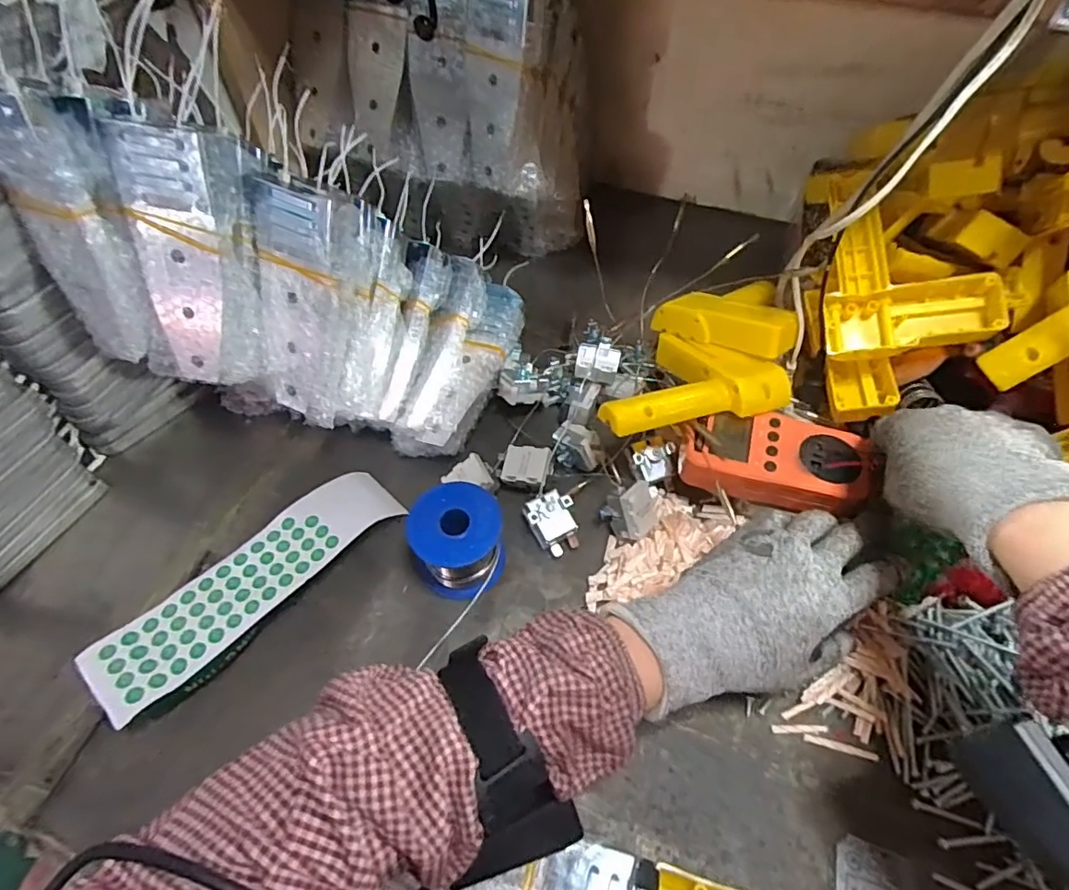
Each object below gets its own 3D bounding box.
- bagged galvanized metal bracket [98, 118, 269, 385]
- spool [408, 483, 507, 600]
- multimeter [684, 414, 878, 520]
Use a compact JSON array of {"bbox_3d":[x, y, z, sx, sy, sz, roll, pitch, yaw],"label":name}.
[{"bbox_3d":[-0.223,-0.118,0.364,0.071,0.162,0.027,5,34,-10],"label":"bagged galvanized metal bracket"},{"bbox_3d":[-0.055,0.068,0.398,0.062,0.062,0.065,0,56,0],"label":"spool"},{"bbox_3d":[0.177,0.012,0.410,0.131,0.026,0.069,10,56,7],"label":"multimeter"}]

